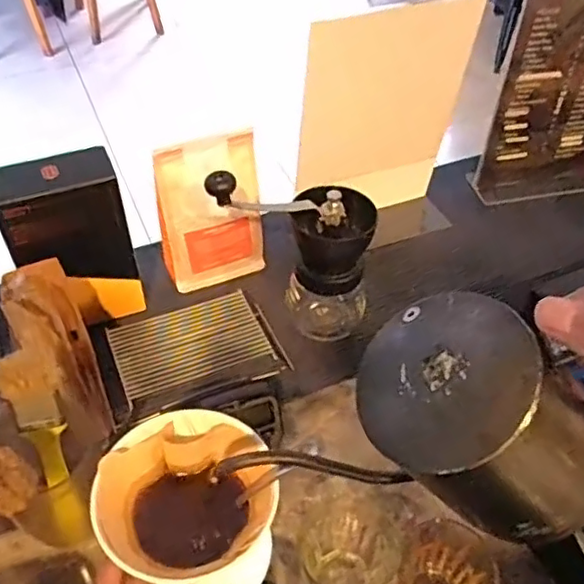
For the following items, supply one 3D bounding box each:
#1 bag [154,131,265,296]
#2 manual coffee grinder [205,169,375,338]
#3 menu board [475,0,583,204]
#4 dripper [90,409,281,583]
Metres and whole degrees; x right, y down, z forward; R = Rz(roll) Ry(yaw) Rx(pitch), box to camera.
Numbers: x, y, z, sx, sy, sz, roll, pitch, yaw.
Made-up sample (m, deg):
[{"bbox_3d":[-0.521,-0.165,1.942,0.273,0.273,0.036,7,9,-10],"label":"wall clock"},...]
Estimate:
[{"bbox_3d":[-0.093,-0.090,0.727,0.118,0.173,0.054,-20,50,-20],"label":"bag"},{"bbox_3d":[0.004,-0.040,0.659,0.156,0.188,0.074,15,47,13],"label":"manual coffee grinder"},{"bbox_3d":[0.378,-0.266,0.833,0.207,0.311,0.038,-10,47,-11],"label":"menu board"},{"bbox_3d":[-0.068,0.152,0.419,0.110,0.095,0.112,1,46,-1],"label":"dripper"}]

